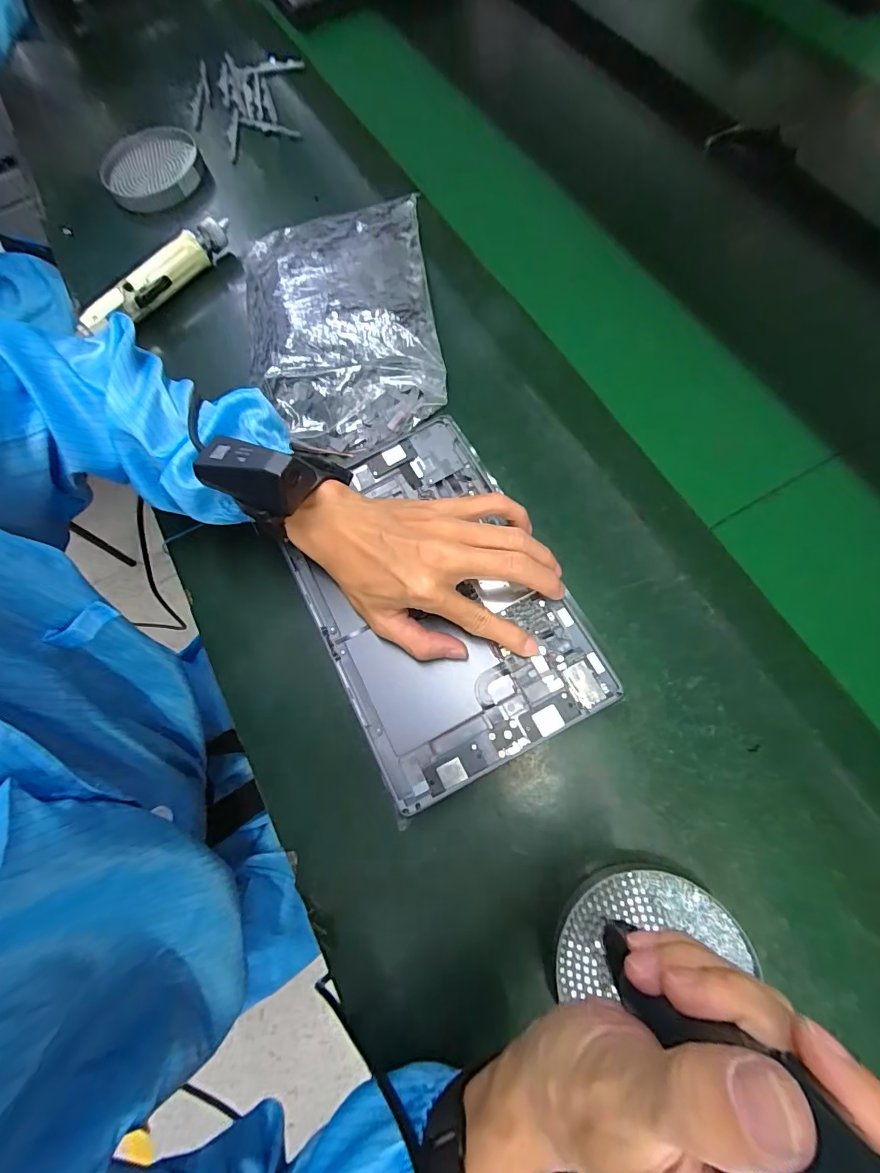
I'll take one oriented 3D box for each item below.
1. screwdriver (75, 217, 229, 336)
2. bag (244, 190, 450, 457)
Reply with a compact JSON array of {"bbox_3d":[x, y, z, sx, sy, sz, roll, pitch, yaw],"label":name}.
[{"bbox_3d":[-0.284,-0.316,0.477,0.038,0.039,0.186,41,79,15],"label":"screwdriver"},{"bbox_3d":[-0.096,-0.258,0.439,0.178,0.034,0.282,-10,71,0],"label":"bag"}]

